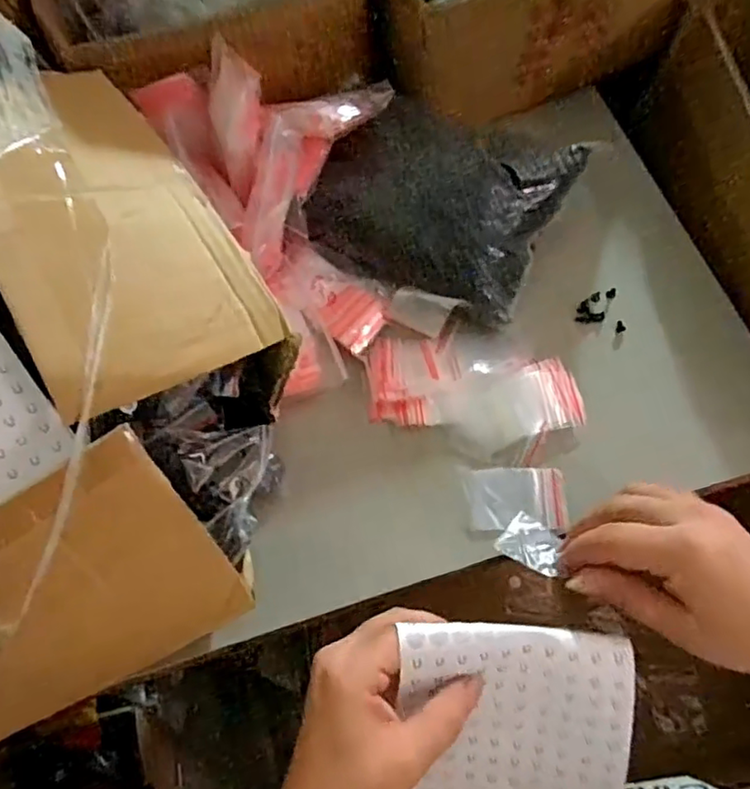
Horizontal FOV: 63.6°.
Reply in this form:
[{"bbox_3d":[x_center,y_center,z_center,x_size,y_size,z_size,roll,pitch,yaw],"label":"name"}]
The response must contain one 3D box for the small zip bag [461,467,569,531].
[{"bbox_3d":[0.092,0.068,0.396,0.063,0.004,0.040,-3,69,4],"label":"small zip bag"}]

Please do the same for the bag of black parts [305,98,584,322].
[{"bbox_3d":[0.037,-0.134,0.439,0.167,0.075,0.111,19,70,9],"label":"bag of black parts"}]

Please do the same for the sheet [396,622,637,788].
[{"bbox_3d":[0.075,0.179,0.323,0.119,0.019,0.112,3,102,4],"label":"sheet"}]

